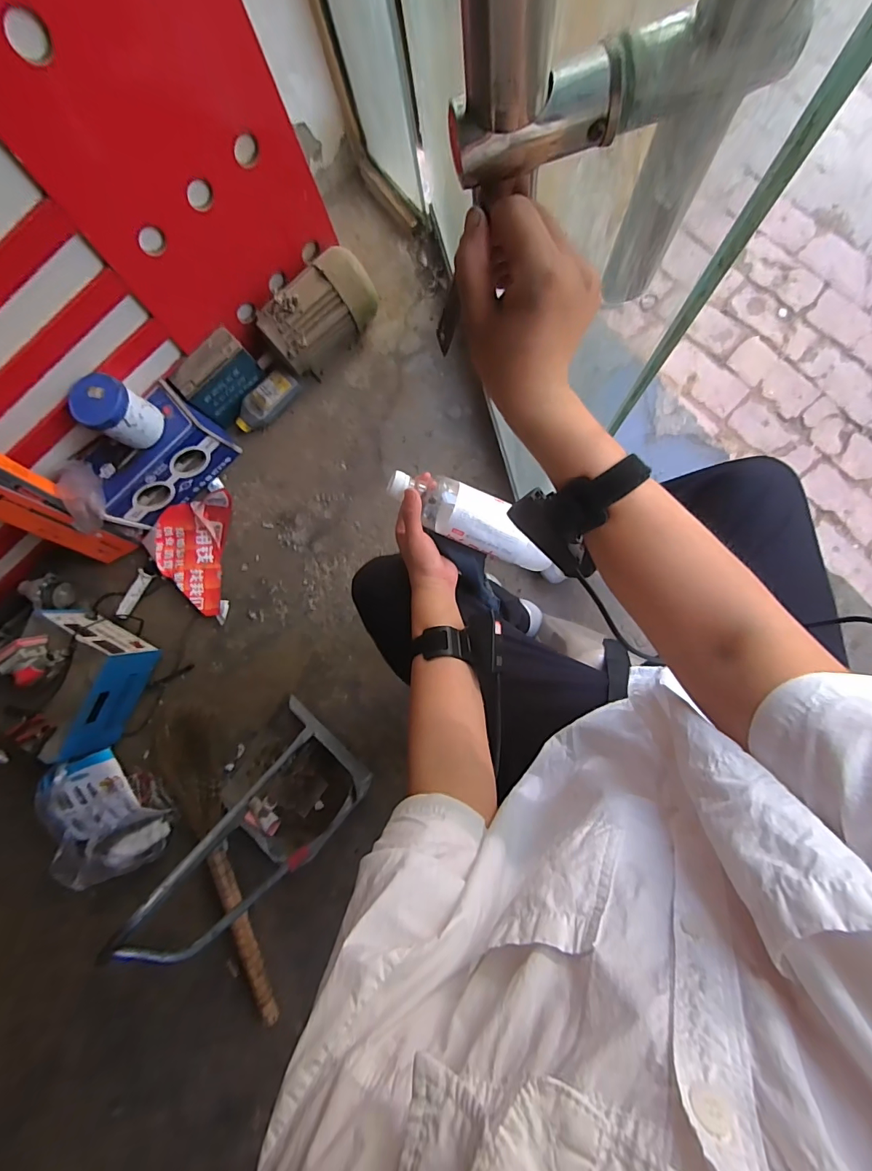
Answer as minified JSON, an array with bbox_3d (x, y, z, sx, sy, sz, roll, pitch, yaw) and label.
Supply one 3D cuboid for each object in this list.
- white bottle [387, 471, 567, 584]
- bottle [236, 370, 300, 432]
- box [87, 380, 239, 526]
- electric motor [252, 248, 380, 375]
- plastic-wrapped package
[{"bbox_3d":[0.057,-0.075,0.548,0.240,0.061,0.068,29,88,-13],"label":"white bottle"},{"bbox_3d":[-0.443,-0.478,1.162,0.189,0.051,0.071,-42,87,-1],"label":"bottle"},{"bbox_3d":[-0.688,-0.310,1.119,0.316,0.169,0.165,-44,84,2],"label":"box"},{"bbox_3d":[-0.280,-0.657,1.085,0.273,0.170,0.150,-39,84,3],"label":"electric motor"},{"bbox_3d":[-0.793,0.552,1.060,0.217,0.164,0.296,-25,85,4],"label":"plastic-wrapped package"}]

